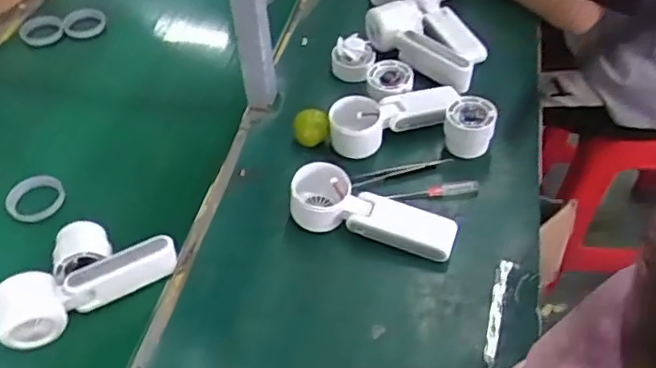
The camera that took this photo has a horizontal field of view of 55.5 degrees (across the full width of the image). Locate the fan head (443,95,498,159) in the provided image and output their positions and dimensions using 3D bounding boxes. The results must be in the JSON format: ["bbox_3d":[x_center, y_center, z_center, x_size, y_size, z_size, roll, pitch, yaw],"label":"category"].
[{"bbox_3d":[0.158,-0.067,0.691,0.053,0.052,0.053,-1,47,1],"label":"fan head"}]

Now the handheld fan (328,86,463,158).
[{"bbox_3d":[0.079,-0.078,0.720,0.158,0.056,0.043,-15,49,-11],"label":"handheld fan"}]

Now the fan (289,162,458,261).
[{"bbox_3d":[0.045,0.024,0.622,0.166,0.050,0.052,12,49,13],"label":"fan"}]

